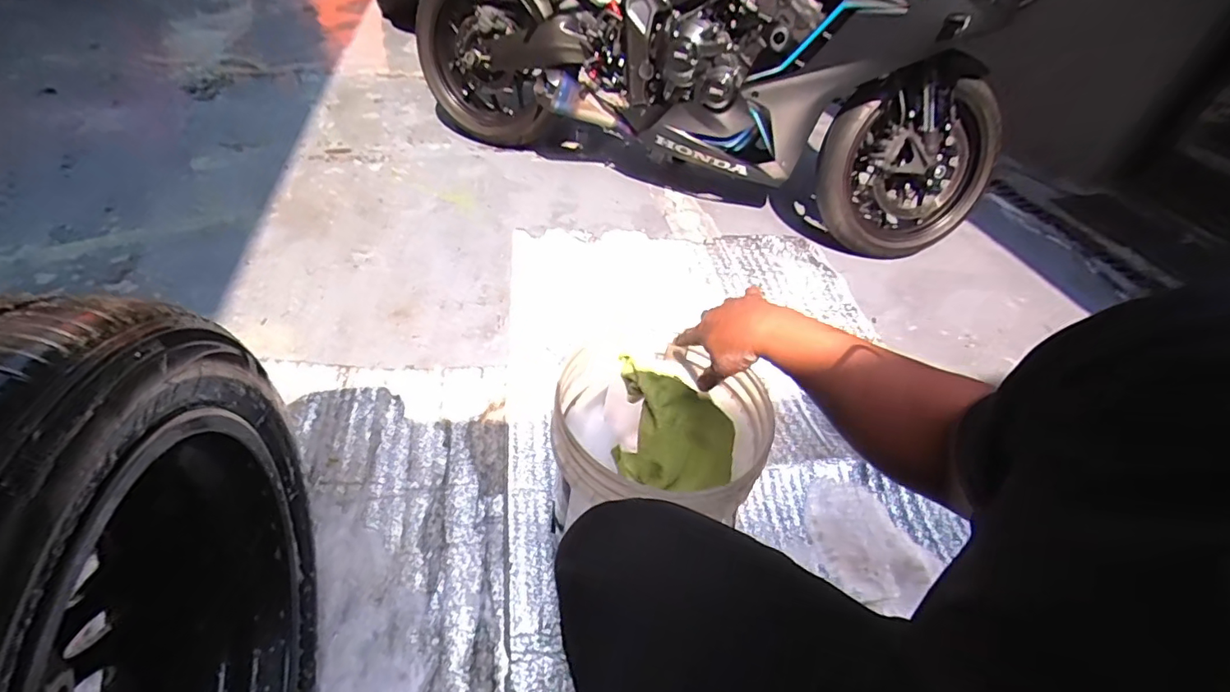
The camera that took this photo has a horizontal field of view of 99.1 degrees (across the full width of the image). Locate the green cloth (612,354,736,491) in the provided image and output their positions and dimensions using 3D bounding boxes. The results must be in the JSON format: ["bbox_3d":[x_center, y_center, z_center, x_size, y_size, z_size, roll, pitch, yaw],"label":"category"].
[{"bbox_3d":[0.075,0.124,0.748,0.192,0.119,0.124,24,46,13],"label":"green cloth"}]

